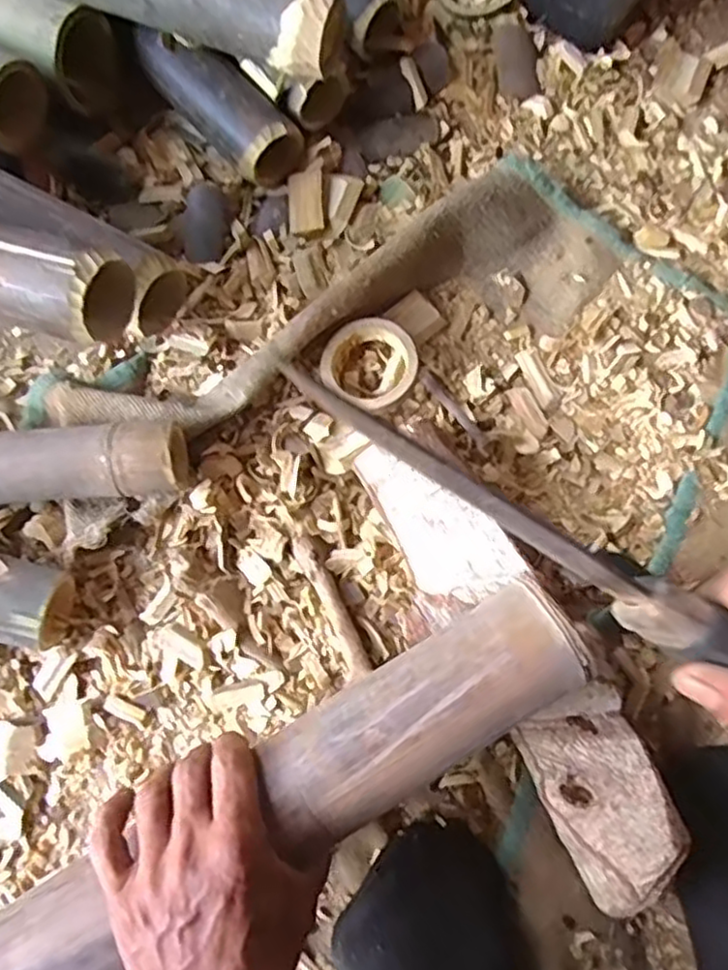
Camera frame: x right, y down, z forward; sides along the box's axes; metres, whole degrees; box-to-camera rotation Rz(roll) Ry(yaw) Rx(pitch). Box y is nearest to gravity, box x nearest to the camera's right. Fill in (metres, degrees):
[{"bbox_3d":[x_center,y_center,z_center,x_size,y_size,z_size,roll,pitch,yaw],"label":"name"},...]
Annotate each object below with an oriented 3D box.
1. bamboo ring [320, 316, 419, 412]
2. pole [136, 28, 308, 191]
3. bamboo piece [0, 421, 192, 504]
[{"bbox_3d":[0.006,-0.094,0.546,0.071,0.025,0.068,0,76,0],"label":"bamboo ring"},{"bbox_3d":[-0.120,-0.317,0.583,0.057,0.056,0.175,-42,80,-9],"label":"pole"},{"bbox_3d":[-0.246,-0.013,0.507,0.228,0.059,0.053,-2,77,1],"label":"bamboo piece"}]

